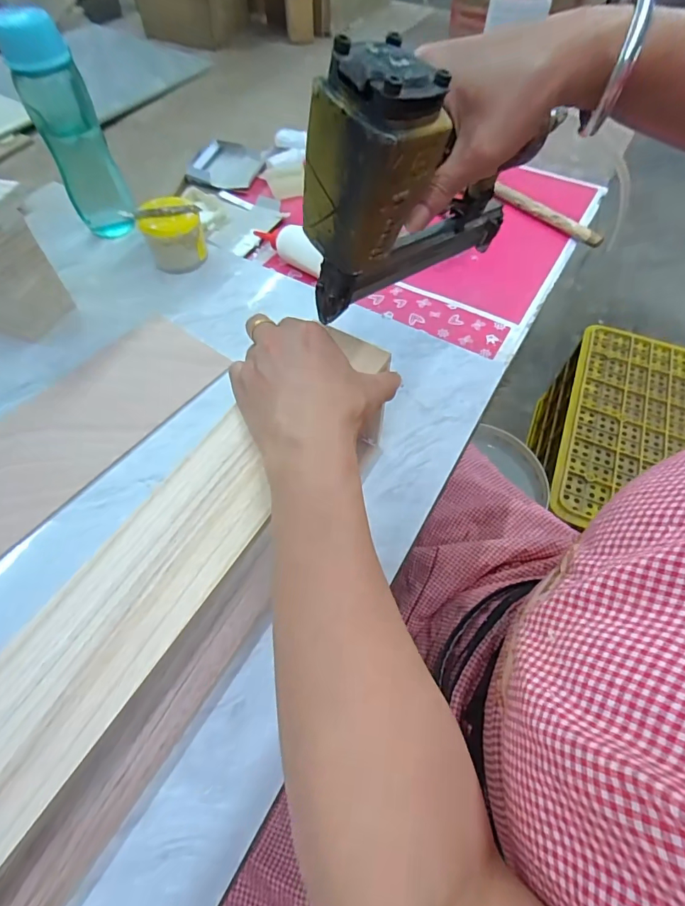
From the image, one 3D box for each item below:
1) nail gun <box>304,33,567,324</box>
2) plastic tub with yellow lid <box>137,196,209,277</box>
[{"bbox_3d":[0.072,-0.181,0.299,0.205,0.165,0.059,-32,64,-19],"label":"nail gun"},{"bbox_3d":[-0.228,-0.296,0.597,0.079,0.076,0.073,-21,61,-14],"label":"plastic tub with yellow lid"}]

